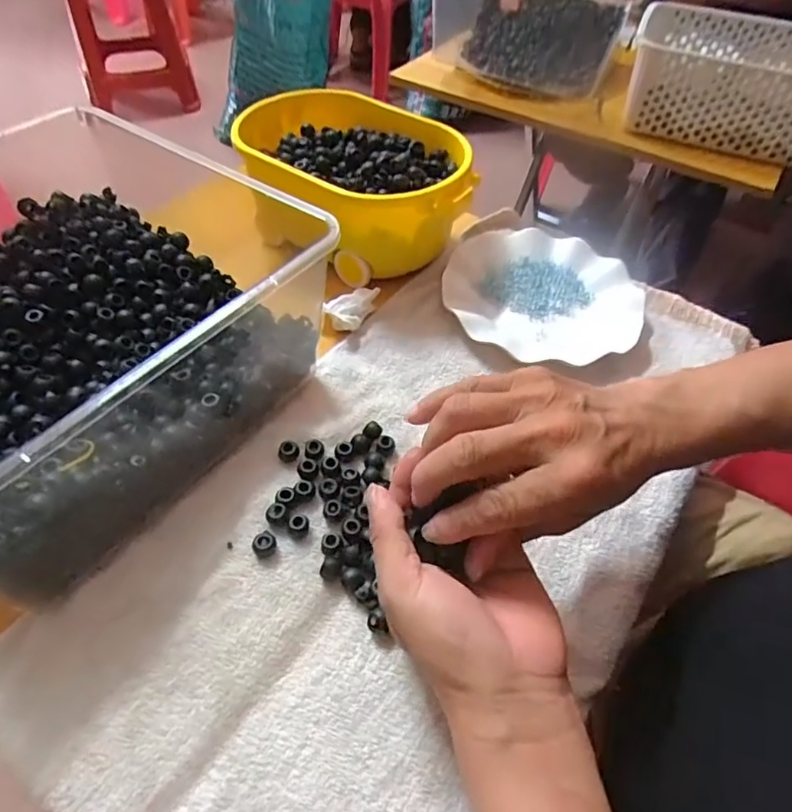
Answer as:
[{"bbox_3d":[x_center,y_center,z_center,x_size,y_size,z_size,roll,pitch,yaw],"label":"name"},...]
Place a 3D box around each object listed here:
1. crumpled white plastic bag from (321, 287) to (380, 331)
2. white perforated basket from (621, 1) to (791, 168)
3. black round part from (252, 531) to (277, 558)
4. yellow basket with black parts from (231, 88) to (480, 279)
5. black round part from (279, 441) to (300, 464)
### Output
[{"bbox_3d":[-0.037,-0.092,0.496,0.032,0.016,0.056,31,56,21],"label":"crumpled white plastic bag"},{"bbox_3d":[0.488,-0.456,0.760,0.302,0.114,0.214,18,52,12],"label":"white perforated basket"},{"bbox_3d":[-0.088,0.091,0.362,0.015,0.010,0.013,-22,55,-19],"label":"black round part"},{"bbox_3d":[-0.041,-0.224,0.550,0.241,0.093,0.169,27,55,18],"label":"yellow basket with black parts"},{"bbox_3d":[-0.080,0.033,0.404,0.015,0.008,0.015,0,52,0],"label":"black round part"}]

